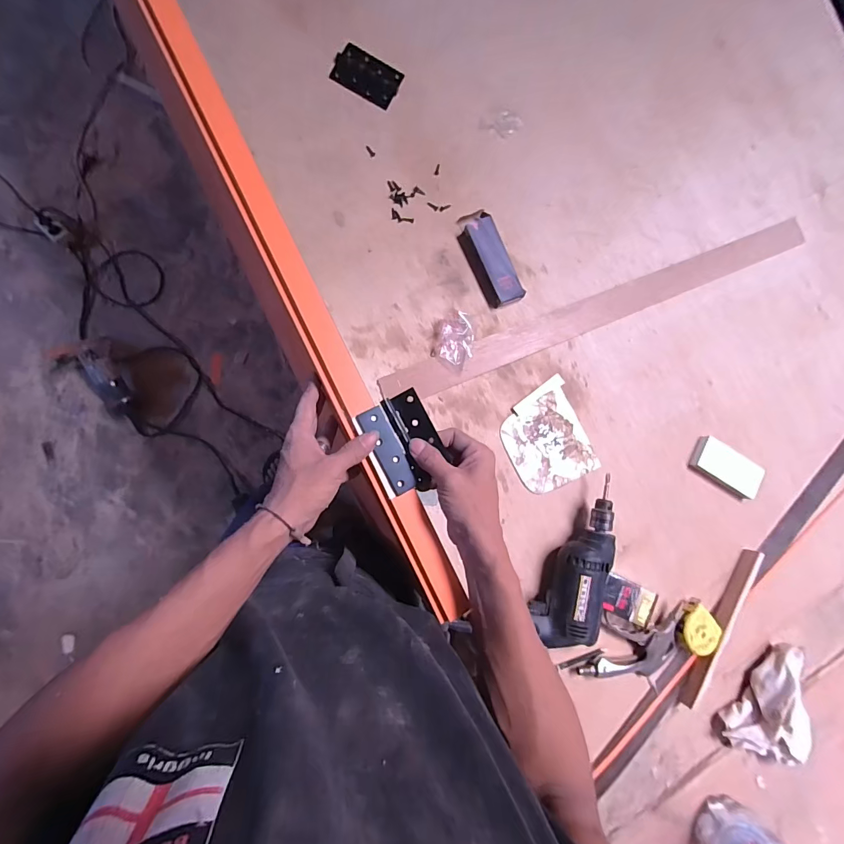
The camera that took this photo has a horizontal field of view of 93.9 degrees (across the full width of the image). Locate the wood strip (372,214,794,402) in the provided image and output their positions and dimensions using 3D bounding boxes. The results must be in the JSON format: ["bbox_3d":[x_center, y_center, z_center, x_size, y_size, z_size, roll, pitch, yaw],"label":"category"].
[{"bbox_3d":[0.316,-0.193,0.659,0.809,0.015,0.052,-23,89,-9],"label":"wood strip"}]

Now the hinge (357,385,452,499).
[{"bbox_3d":[-0.017,0.026,0.443,0.076,0.016,0.108,-32,91,-9],"label":"hinge"}]

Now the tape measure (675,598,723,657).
[{"bbox_3d":[0.434,0.330,0.629,0.070,0.034,0.073,1,86,-8],"label":"tape measure"}]

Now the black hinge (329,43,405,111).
[{"bbox_3d":[-0.086,-0.548,0.624,0.099,0.006,0.083,22,76,-11],"label":"black hinge"}]

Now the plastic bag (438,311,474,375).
[{"bbox_3d":[0.051,-0.124,0.605,0.056,0.032,0.090,7,85,-8],"label":"plastic bag"}]

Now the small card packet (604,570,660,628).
[{"bbox_3d":[0.321,0.276,0.611,0.077,0.013,0.056,24,81,5],"label":"small card packet"}]

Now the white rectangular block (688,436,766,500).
[{"bbox_3d":[0.521,0.076,0.670,0.118,0.017,0.059,30,82,-5],"label":"white rectangular block"}]

